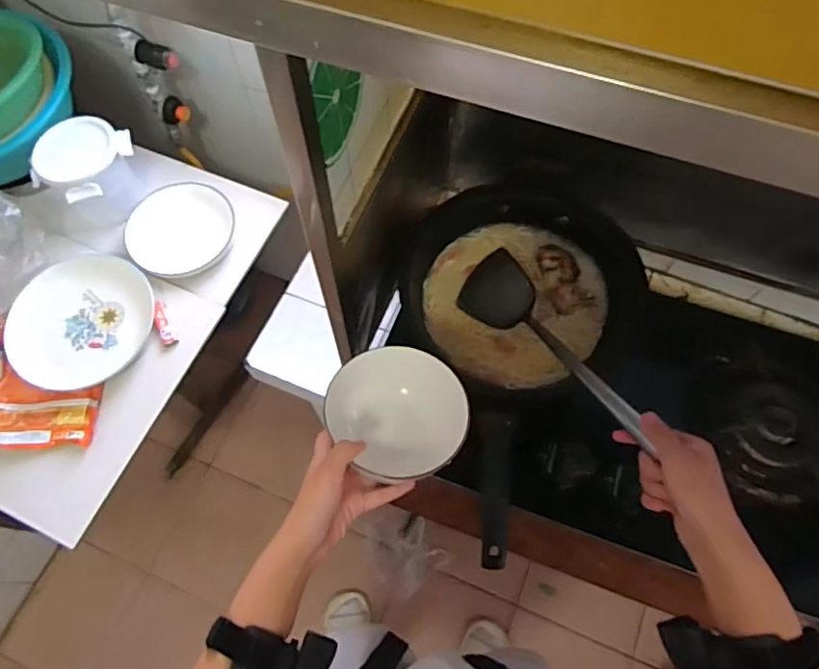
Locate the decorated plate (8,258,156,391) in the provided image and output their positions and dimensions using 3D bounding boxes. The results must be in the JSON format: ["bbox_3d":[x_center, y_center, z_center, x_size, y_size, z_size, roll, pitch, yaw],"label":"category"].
[{"bbox_3d":[-0.512,-0.024,0.872,0.218,0.027,0.208,0,66,0],"label":"decorated plate"}]

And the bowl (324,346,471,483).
[{"bbox_3d":[-0.011,0.078,0.555,0.130,0.059,0.120,0,66,0],"label":"bowl"}]

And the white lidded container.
[{"bbox_3d":[-0.532,-0.255,0.906,0.132,0.119,0.156,17,67,8],"label":"white lidded container"}]

